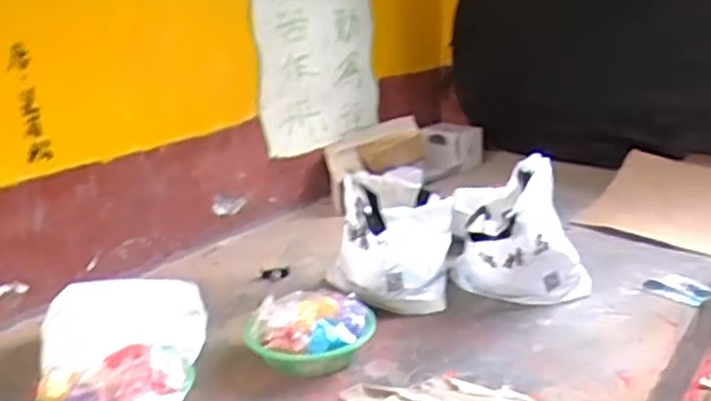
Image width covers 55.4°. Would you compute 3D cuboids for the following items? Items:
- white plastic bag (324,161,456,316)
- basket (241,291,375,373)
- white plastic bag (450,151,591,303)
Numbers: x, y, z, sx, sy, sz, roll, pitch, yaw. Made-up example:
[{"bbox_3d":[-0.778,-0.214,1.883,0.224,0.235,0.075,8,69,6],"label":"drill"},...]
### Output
[{"bbox_3d":[0.076,0.078,1.544,0.284,0.247,0.282,0,17,7],"label":"white plastic bag"},{"bbox_3d":[-0.085,0.244,1.257,0.236,0.108,0.183,0,17,7],"label":"basket"},{"bbox_3d":[0.367,0.078,1.492,0.283,0.256,0.327,-2,17,0],"label":"white plastic bag"}]

